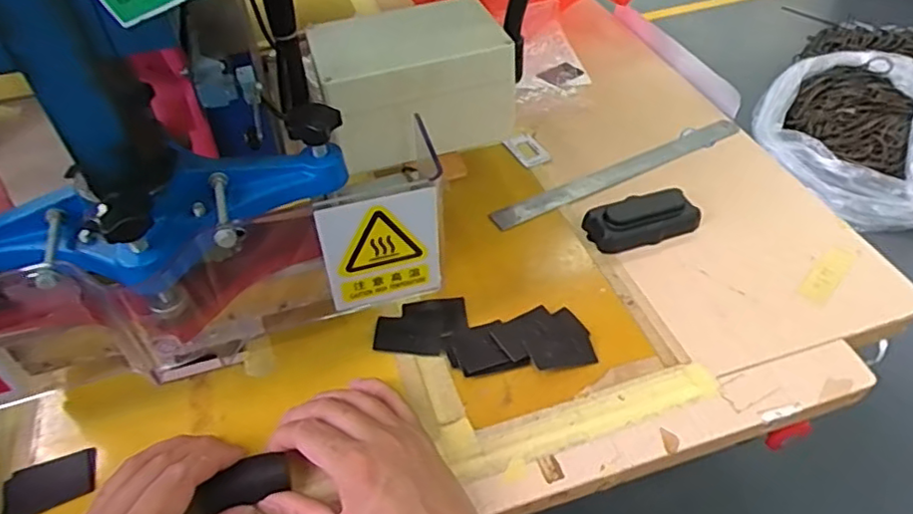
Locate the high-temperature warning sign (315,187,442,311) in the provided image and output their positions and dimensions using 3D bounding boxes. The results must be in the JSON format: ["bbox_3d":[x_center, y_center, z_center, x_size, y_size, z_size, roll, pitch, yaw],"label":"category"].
[{"bbox_3d":[-0.050,-0.002,0.427,0.080,0.096,0.009,-10,47,-8],"label":"high-temperature warning sign"}]

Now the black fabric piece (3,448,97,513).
[{"bbox_3d":[-0.285,0.160,0.433,0.062,0.004,0.037,-19,54,-13],"label":"black fabric piece"}]

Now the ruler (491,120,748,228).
[{"bbox_3d":[0.180,-0.093,0.662,0.323,0.005,0.032,-23,43,-19],"label":"ruler"}]

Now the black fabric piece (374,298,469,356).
[{"bbox_3d":[-0.029,0.059,0.519,0.077,0.005,0.054,-6,47,-4],"label":"black fabric piece"}]

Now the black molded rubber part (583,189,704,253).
[{"bbox_3d":[0.177,-0.037,0.591,0.104,0.022,0.050,-16,48,-14],"label":"black molded rubber part"}]

